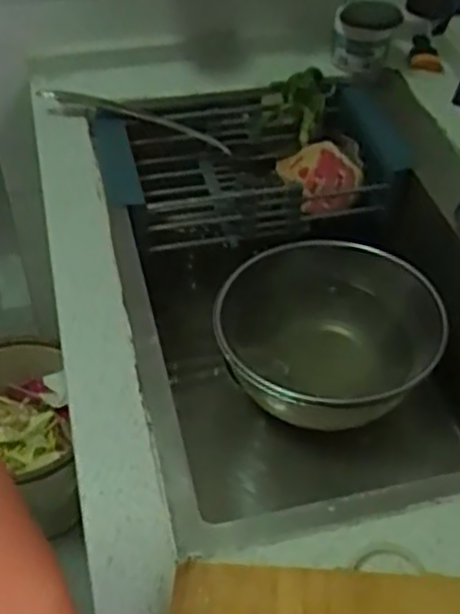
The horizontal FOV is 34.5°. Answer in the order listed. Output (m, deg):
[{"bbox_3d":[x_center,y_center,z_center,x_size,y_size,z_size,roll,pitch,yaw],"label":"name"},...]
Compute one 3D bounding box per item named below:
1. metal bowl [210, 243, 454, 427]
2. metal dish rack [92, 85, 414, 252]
[{"bbox_3d":[0.113,0.043,0.883,0.250,0.131,0.255,1,46,-1],"label":"metal bowl"},{"bbox_3d":[0.034,-0.191,0.981,0.404,0.100,0.221,-9,47,-10],"label":"metal dish rack"}]

